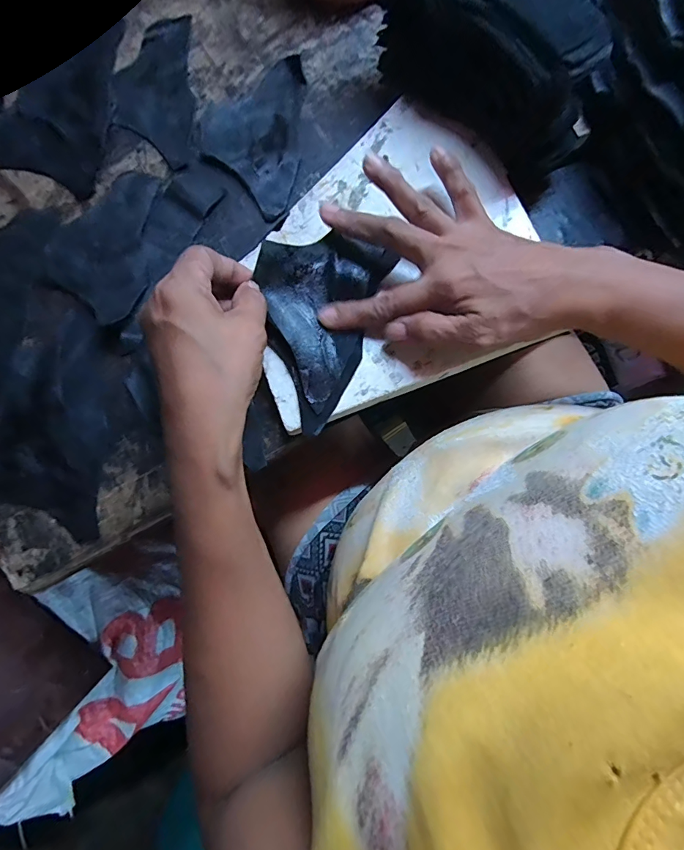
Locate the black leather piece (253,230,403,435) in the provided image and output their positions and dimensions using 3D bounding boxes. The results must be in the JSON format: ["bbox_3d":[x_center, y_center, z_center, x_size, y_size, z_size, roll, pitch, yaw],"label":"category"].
[{"bbox_3d":[-0.024,-0.071,0.288,0.083,0.020,0.132,20,81,4],"label":"black leather piece"}]

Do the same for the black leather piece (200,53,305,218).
[{"bbox_3d":[-0.076,-0.238,0.345,0.081,0.007,0.140,3,80,1],"label":"black leather piece"}]

